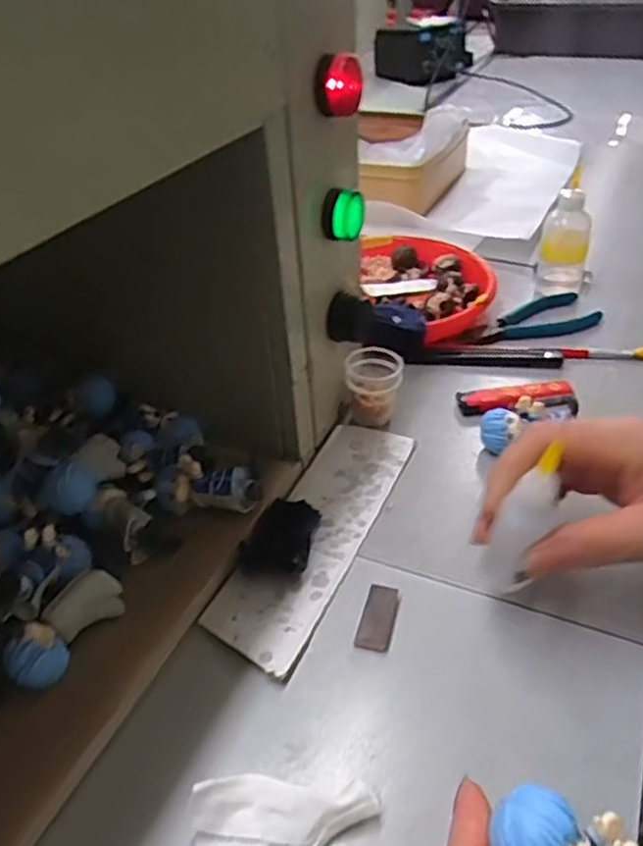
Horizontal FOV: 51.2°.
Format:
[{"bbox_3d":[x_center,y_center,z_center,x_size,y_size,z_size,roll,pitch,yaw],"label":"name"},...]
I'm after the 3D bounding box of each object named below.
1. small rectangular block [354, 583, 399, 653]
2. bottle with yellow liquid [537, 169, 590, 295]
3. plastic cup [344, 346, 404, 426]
[{"bbox_3d":[0.029,0.096,0.335,0.017,0.004,0.037,9,40,16],"label":"small rectangular block"},{"bbox_3d":[0.207,-0.158,0.571,0.037,0.097,0.034,8,40,16],"label":"bottle with yellow liquid"},{"bbox_3d":[0.036,-0.026,0.455,0.035,0.042,0.036,-3,39,2],"label":"plastic cup"}]

